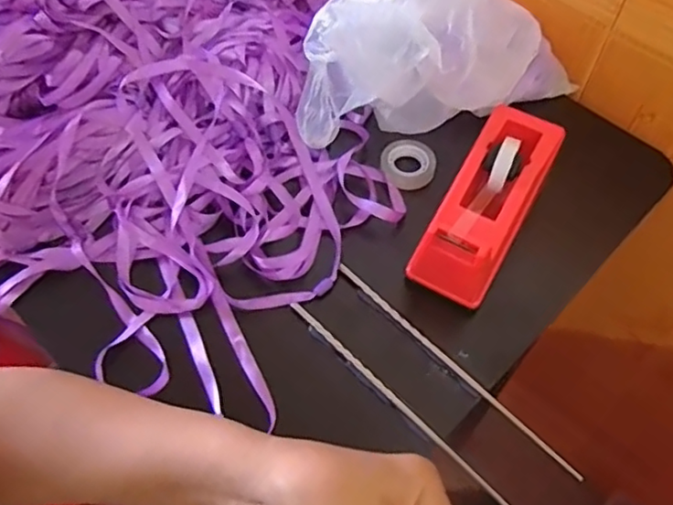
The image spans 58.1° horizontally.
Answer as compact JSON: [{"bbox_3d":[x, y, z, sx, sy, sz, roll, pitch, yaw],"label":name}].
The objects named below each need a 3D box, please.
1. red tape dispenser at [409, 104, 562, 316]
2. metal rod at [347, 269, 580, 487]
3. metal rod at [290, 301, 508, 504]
[{"bbox_3d":[0.117,-0.038,0.470,0.063,0.072,0.155,28,62,17],"label":"red tape dispenser"},{"bbox_3d":[0.081,0.080,0.436,0.007,0.011,0.216,-39,65,-22],"label":"metal rod"},{"bbox_3d":[0.046,0.108,0.419,0.005,0.005,0.220,-40,65,-22],"label":"metal rod"}]

